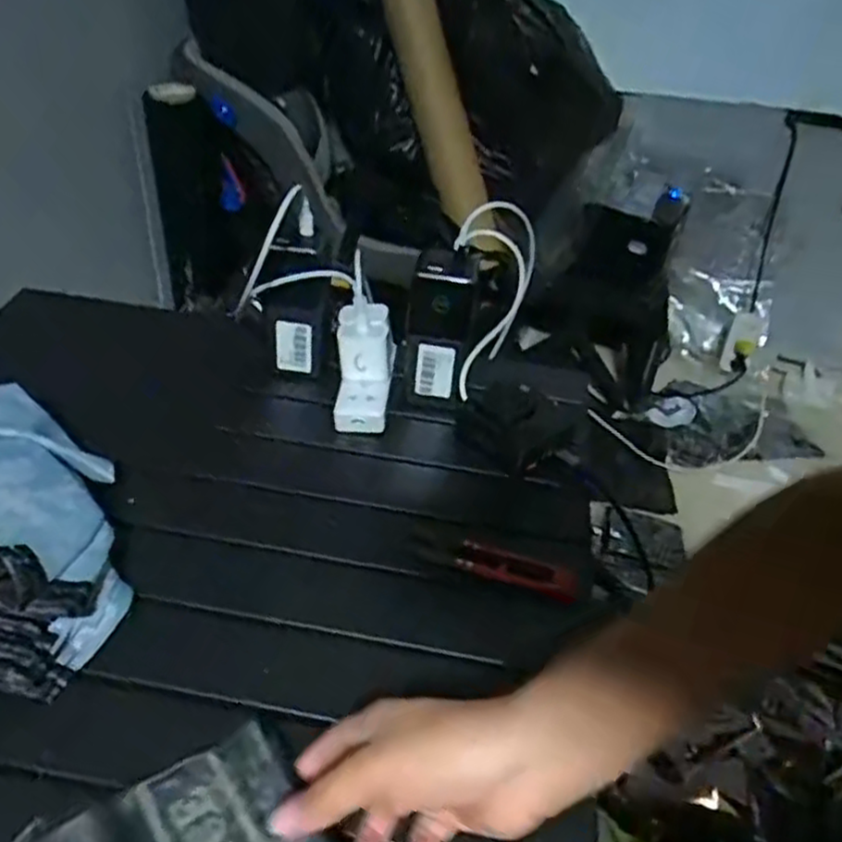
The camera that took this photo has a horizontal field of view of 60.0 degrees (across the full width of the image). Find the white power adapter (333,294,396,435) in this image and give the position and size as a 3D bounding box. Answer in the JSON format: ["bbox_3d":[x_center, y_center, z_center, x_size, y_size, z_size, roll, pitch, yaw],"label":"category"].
[{"bbox_3d":[-0.048,-0.047,0.626,0.048,0.025,0.115,2,79,-6],"label":"white power adapter"}]

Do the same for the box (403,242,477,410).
[{"bbox_3d":[0.014,-0.076,0.607,0.049,0.138,0.033,0,37,-6],"label":"box"}]

